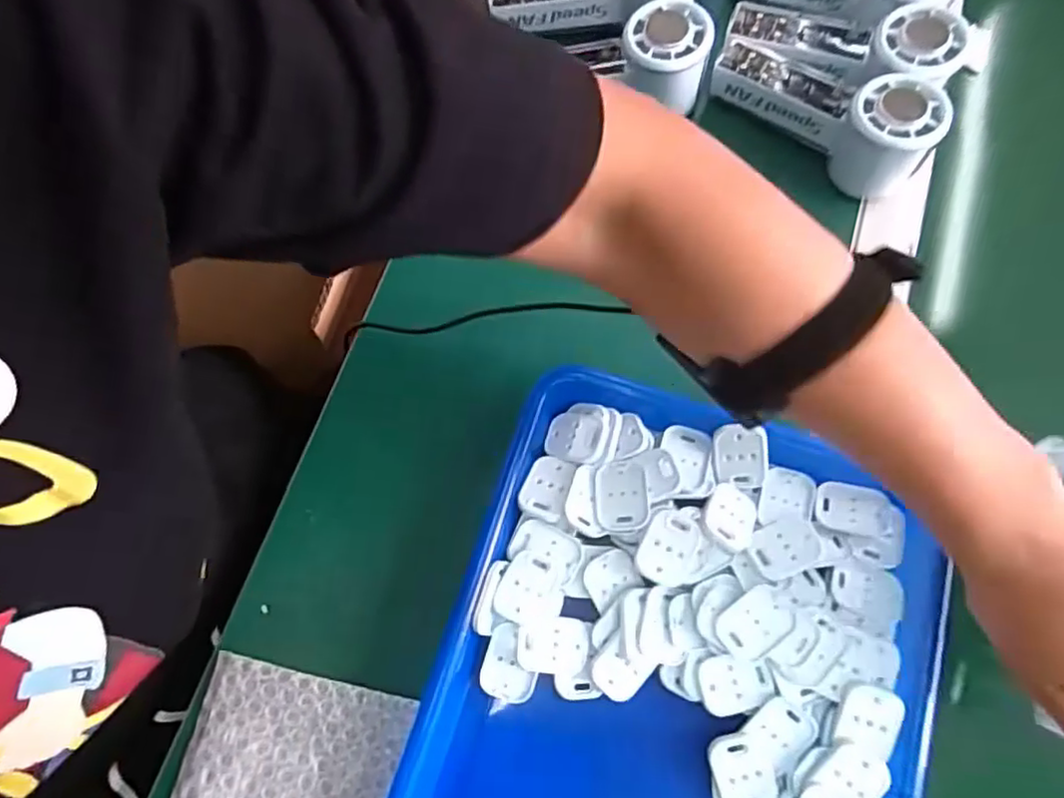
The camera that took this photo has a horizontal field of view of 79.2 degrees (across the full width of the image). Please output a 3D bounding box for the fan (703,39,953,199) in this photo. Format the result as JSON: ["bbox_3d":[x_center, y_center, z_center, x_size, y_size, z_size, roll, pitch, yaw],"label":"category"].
[{"bbox_3d":[0.197,-0.200,0.436,0.151,0.063,0.049,38,77,11],"label":"fan"}]

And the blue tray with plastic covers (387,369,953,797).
[{"bbox_3d":[0.075,0.158,0.342,0.250,0.033,0.311,19,74,6],"label":"blue tray with plastic covers"}]

